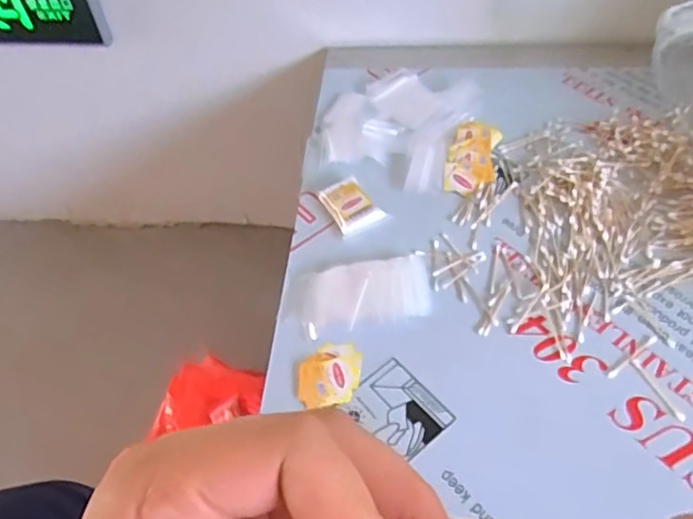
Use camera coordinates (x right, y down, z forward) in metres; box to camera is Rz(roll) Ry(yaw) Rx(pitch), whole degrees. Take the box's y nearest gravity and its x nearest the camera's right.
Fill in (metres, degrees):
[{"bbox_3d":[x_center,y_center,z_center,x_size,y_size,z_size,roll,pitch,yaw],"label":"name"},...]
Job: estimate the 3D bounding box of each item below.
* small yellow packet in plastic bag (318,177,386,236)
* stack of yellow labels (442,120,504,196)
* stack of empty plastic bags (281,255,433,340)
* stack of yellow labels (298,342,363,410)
[{"bbox_3d":[0.005,-0.070,0.780,0.054,0.018,0.074,-26,55,-14],"label":"small yellow packet in plastic bag"},{"bbox_3d":[0.167,-0.137,0.816,0.063,0.020,0.120,9,54,12],"label":"stack of yellow labels"},{"bbox_3d":[0.012,0.039,0.694,0.164,0.015,0.083,-10,53,-2],"label":"stack of empty plastic bags"},{"bbox_3d":[-0.018,0.118,0.643,0.061,0.006,0.072,6,54,9],"label":"stack of yellow labels"}]

